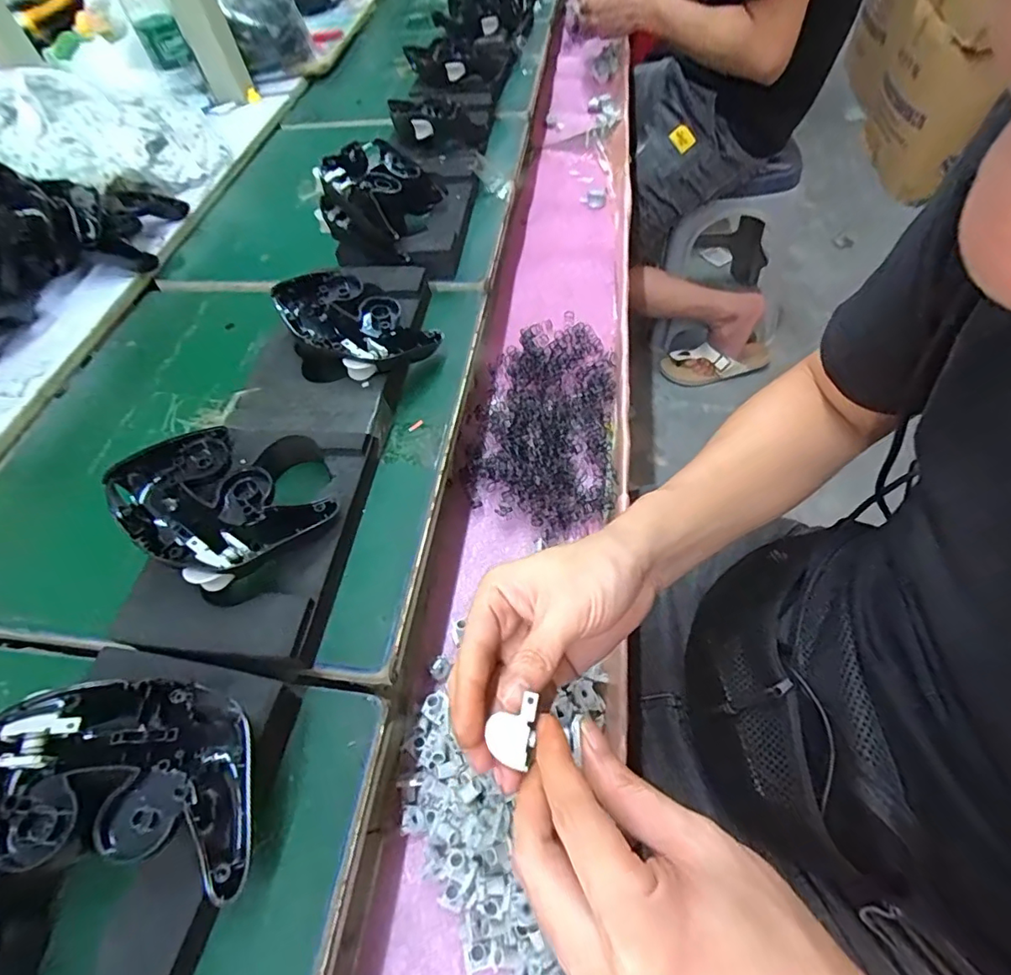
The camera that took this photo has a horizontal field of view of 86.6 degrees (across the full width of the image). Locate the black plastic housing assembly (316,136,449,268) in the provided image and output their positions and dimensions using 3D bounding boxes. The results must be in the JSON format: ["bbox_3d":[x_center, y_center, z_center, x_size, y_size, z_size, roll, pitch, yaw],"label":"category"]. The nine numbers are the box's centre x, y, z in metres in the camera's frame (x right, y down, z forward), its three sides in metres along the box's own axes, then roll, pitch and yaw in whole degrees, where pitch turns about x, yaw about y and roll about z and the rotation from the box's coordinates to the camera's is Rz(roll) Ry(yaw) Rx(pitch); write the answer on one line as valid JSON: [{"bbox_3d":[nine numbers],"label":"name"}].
[{"bbox_3d":[-0.135,-0.301,0.566,0.088,0.078,0.128,8,50,6],"label":"black plastic housing assembly"}]

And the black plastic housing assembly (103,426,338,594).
[{"bbox_3d":[-0.198,0.010,0.363,0.128,0.032,0.097,25,54,19],"label":"black plastic housing assembly"}]

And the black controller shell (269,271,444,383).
[{"bbox_3d":[-0.138,-0.144,0.478,0.128,0.048,0.089,26,54,20],"label":"black controller shell"}]

